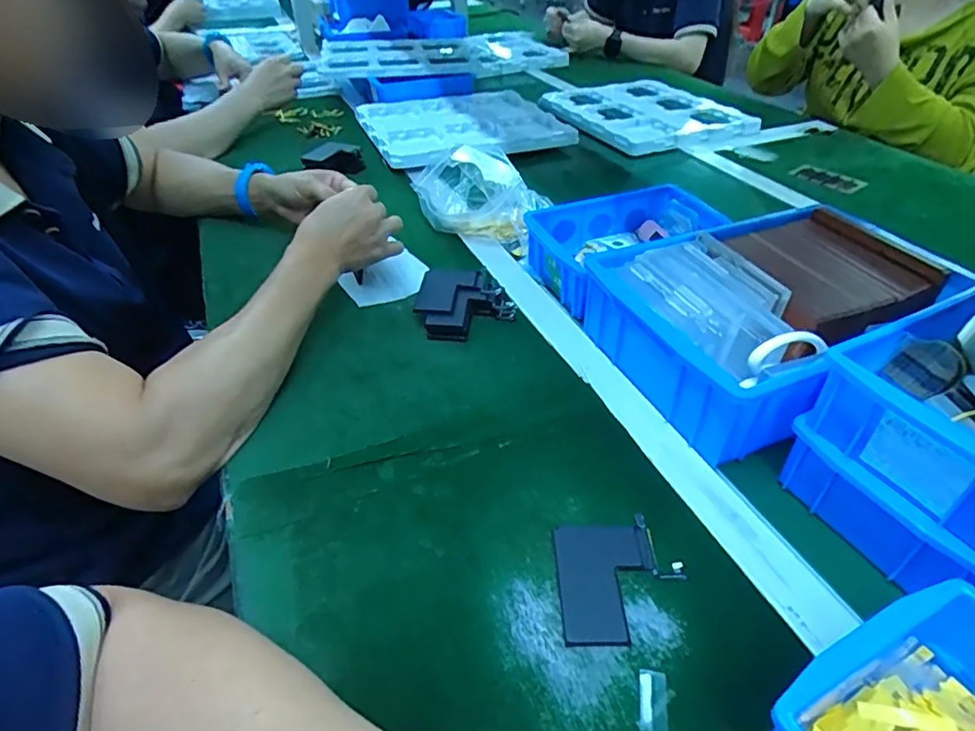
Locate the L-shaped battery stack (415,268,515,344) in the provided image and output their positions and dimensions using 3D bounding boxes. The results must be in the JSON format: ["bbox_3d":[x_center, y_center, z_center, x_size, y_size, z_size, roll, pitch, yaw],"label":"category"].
[{"bbox_3d":[-0.021,-0.062,0.558,0.096,0.029,0.086,-3,41,-3],"label":"L-shaped battery stack"}]

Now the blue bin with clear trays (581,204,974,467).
[{"bbox_3d":[0.247,-0.044,0.501,0.295,0.096,0.213,-19,44,-21],"label":"blue bin with clear trays"}]

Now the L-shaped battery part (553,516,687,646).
[{"bbox_3d":[0.083,0.134,0.350,0.077,0.004,0.080,-1,41,-1],"label":"L-shaped battery part"}]

